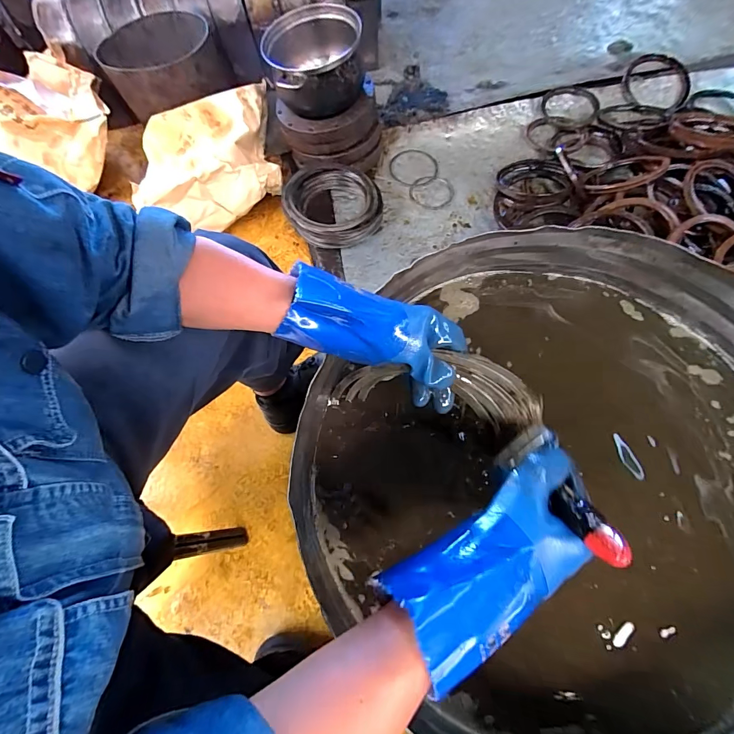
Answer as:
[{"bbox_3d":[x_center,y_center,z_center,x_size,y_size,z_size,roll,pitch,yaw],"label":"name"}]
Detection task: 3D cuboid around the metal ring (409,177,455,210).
[{"bbox_3d":[0.172,-0.460,0.983,0.119,0.012,0.109,1,68,-1],"label":"metal ring"}]

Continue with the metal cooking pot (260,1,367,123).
[{"bbox_3d":[-0.124,-0.720,0.875,0.216,0.121,0.250,-20,70,-9],"label":"metal cooking pot"}]

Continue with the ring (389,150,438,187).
[{"bbox_3d":[0.129,-0.541,1.011,0.133,0.012,0.133,1,68,-1],"label":"ring"}]

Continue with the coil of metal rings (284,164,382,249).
[{"bbox_3d":[-0.079,-0.401,0.909,0.227,0.079,0.222,-2,68,4],"label":"coil of metal rings"}]

